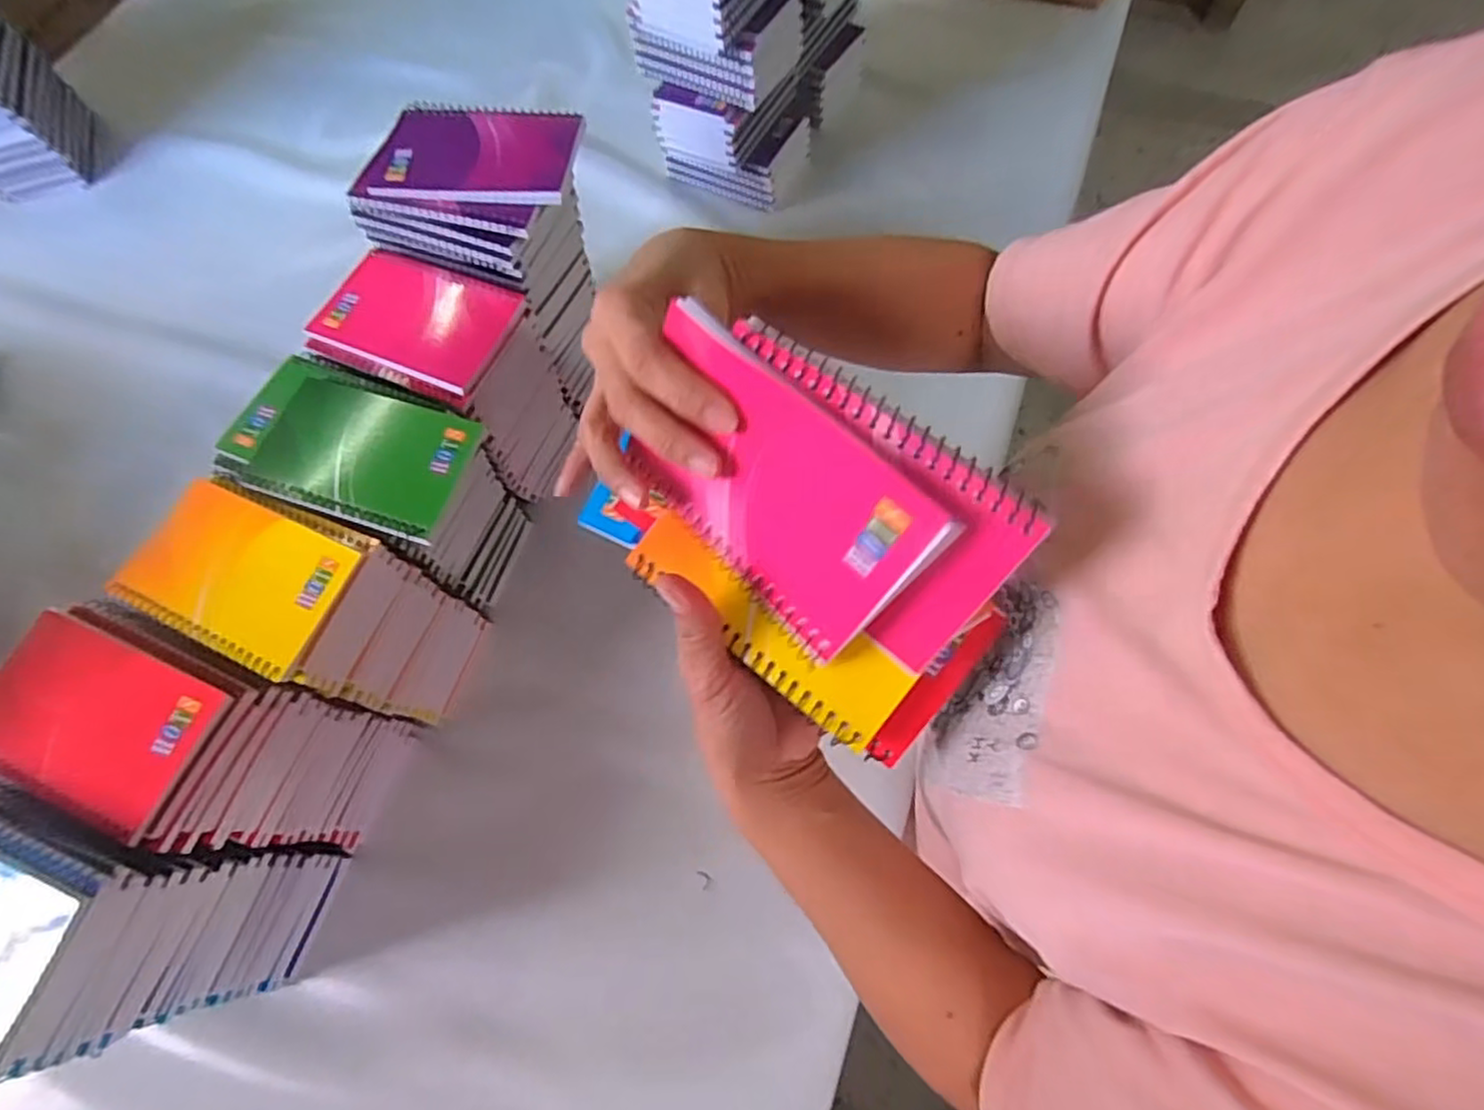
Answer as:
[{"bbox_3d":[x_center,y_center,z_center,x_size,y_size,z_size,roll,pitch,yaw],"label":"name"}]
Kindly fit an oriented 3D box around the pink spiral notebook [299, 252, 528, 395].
[{"bbox_3d":[-0.223,-0.165,0.460,0.130,0.014,0.082,22,71,10],"label":"pink spiral notebook"}]

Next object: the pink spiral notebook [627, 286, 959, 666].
[{"bbox_3d":[0.009,-0.024,0.262,0.125,0.089,0.007,44,41,14],"label":"pink spiral notebook"}]

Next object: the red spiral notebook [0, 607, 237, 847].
[{"bbox_3d":[-0.350,0.088,0.358,0.131,0.008,0.084,20,71,10],"label":"red spiral notebook"}]

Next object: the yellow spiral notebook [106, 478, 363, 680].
[{"bbox_3d":[-0.296,0.009,0.390,0.134,0.012,0.082,23,71,11],"label":"yellow spiral notebook"}]

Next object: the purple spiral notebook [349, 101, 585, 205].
[{"bbox_3d":[-0.182,-0.273,0.450,0.138,0.014,0.093,10,69,6],"label":"purple spiral notebook"}]

